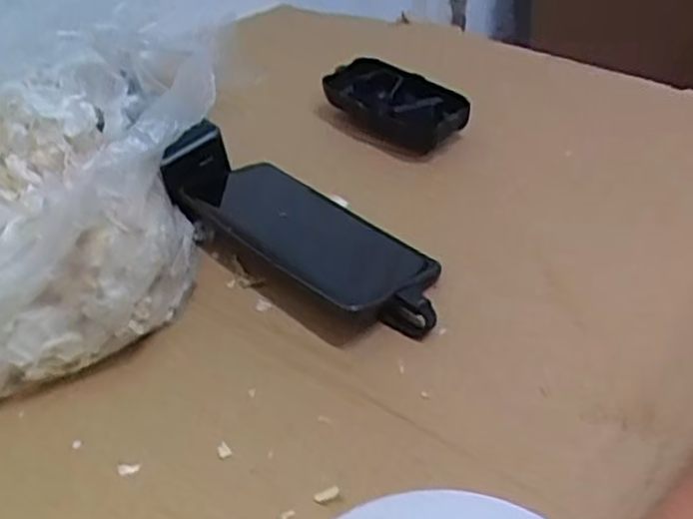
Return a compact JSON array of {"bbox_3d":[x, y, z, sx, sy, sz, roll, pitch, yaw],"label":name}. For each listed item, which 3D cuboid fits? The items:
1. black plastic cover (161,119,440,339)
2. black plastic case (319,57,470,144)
[{"bbox_3d":[-0.023,-0.024,0.430,0.190,0.049,0.068,26,53,30],"label":"black plastic cover"},{"bbox_3d":[0.034,-0.108,0.516,0.048,0.034,0.112,-36,51,-27],"label":"black plastic case"}]

